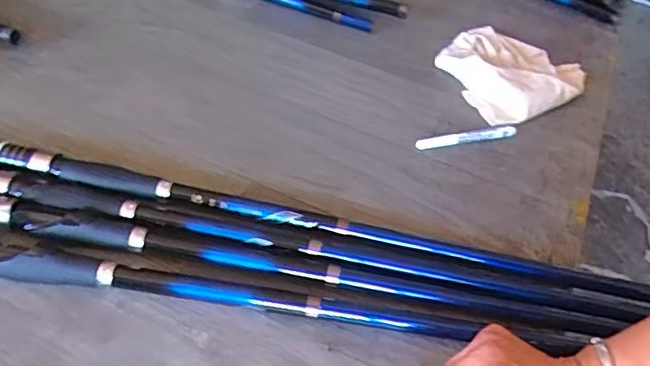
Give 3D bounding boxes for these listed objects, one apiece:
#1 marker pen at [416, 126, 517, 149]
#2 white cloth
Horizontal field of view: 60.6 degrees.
[{"bbox_3d":[0.163,-0.052,0.635,0.124,0.014,0.015,-10,49,-16],"label":"marker pen"},{"bbox_3d":[0.244,-0.155,0.718,0.179,0.034,0.159,-21,53,-25],"label":"white cloth"}]

